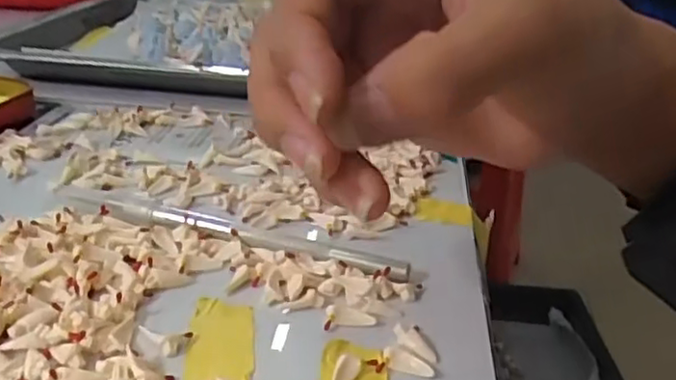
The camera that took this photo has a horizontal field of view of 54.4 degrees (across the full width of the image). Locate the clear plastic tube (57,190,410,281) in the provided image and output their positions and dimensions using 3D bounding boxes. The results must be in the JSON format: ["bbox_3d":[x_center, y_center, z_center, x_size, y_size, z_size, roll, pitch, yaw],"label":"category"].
[{"bbox_3d":[-0.048,0.014,0.255,0.136,0.006,0.012,8,25,11],"label":"clear plastic tube"}]

